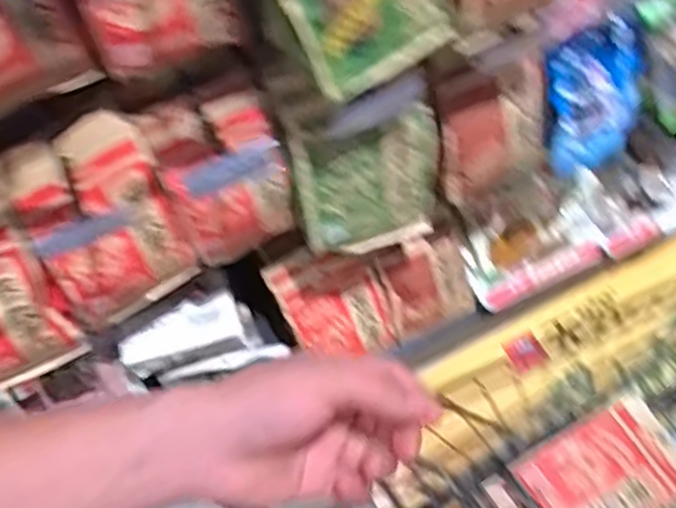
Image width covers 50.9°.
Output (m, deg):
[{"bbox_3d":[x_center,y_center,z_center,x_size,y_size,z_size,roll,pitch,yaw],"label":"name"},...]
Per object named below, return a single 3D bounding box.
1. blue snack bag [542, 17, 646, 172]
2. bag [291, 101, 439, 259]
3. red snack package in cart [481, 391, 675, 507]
[{"bbox_3d":[0.340,-0.216,0.958,0.166,0.197,0.055,-33,35,-16],"label":"blue snack bag"},{"bbox_3d":[0.043,-0.078,0.897,0.179,0.210,0.045,-18,61,-6],"label":"bag"},{"bbox_3d":[0.311,0.277,0.865,0.226,0.042,0.125,-27,62,-11],"label":"red snack package in cart"}]

